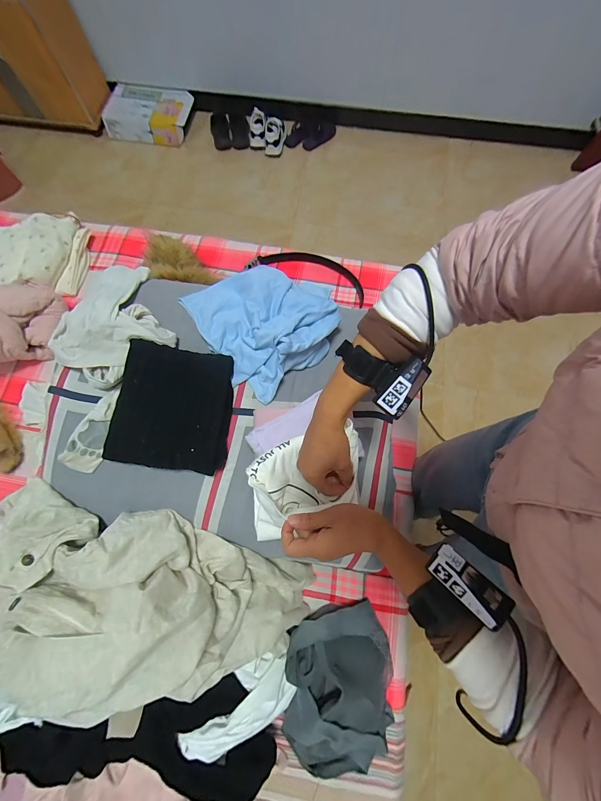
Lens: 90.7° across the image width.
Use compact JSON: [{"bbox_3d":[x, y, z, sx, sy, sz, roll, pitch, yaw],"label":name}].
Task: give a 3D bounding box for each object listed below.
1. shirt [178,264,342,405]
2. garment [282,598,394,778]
[{"bbox_3d":[-0.051,-0.150,0.534,0.242,0.075,0.230,-33,76,-10],"label":"shirt"},{"bbox_3d":[0.077,0.550,0.567,0.208,0.108,0.258,2,73,0],"label":"garment"}]

